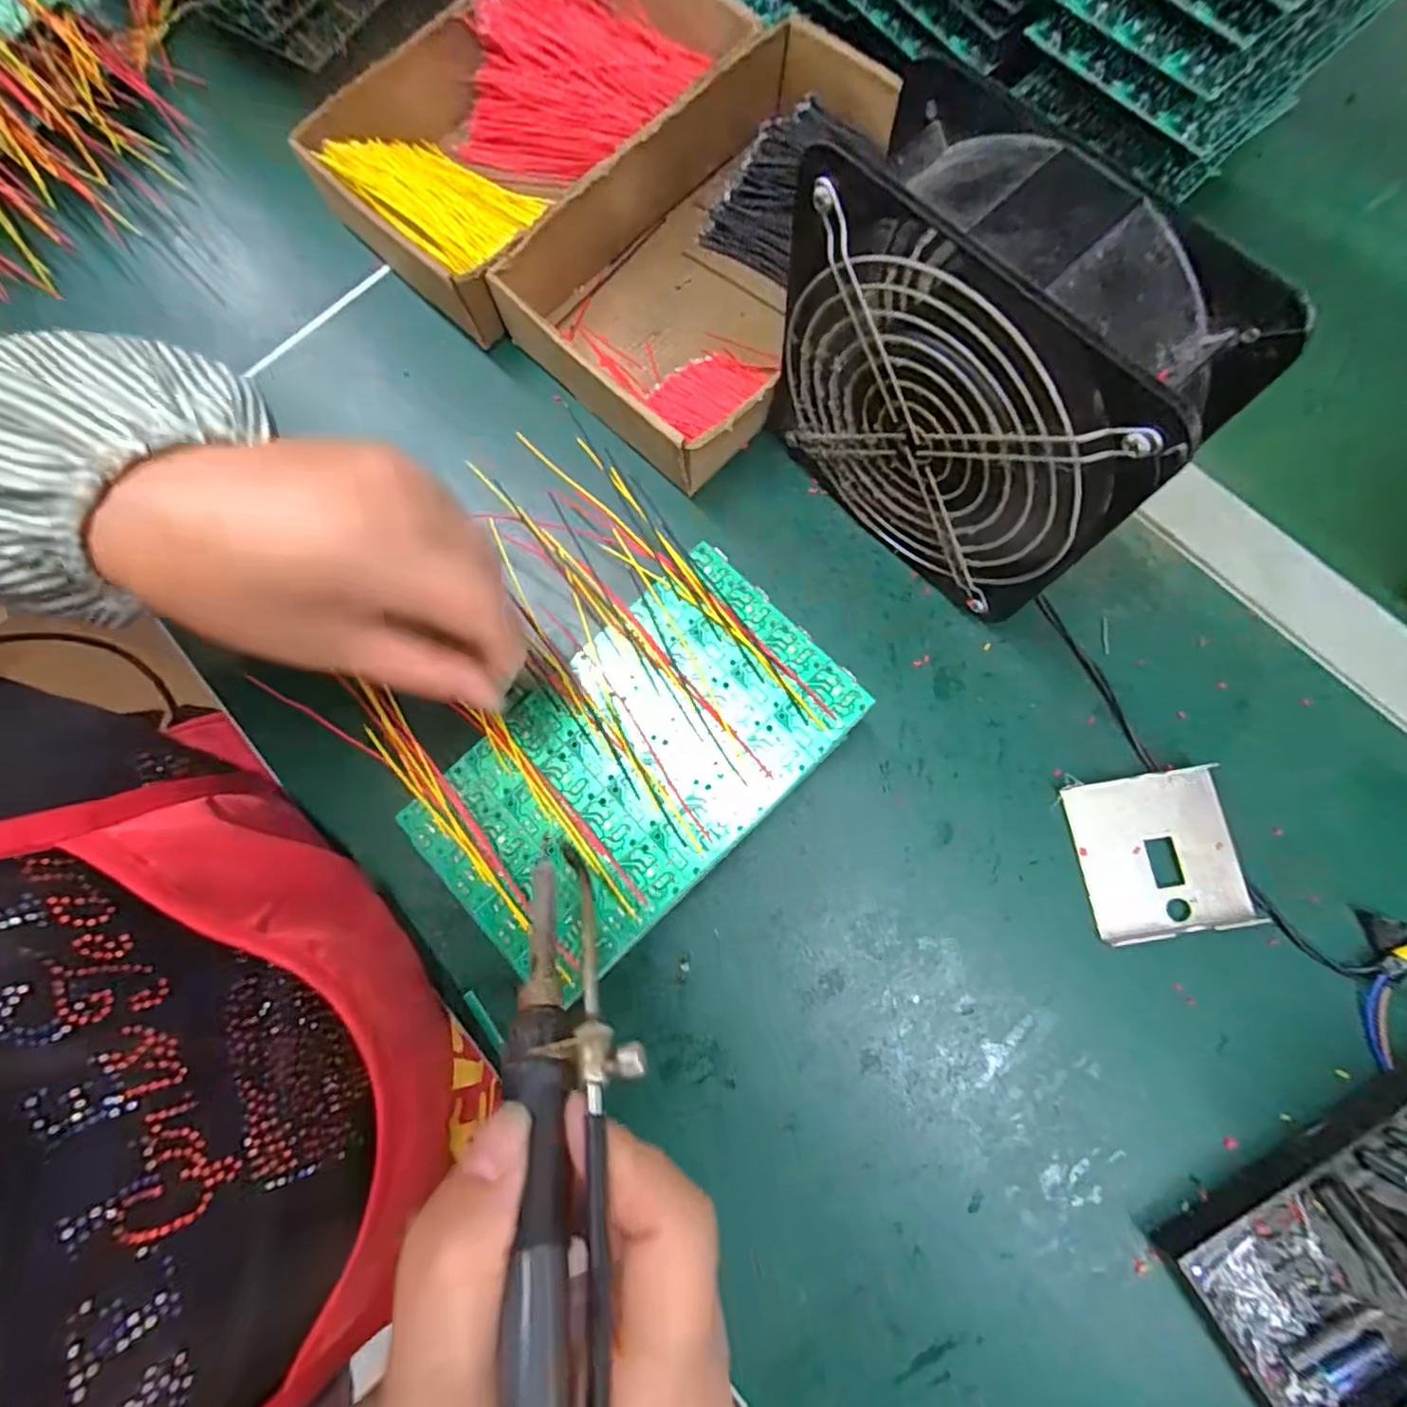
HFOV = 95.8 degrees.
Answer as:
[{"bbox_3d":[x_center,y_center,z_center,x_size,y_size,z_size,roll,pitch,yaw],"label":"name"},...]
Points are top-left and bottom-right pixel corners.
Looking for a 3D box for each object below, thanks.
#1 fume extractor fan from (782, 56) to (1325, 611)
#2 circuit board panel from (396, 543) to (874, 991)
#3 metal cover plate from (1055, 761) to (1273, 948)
[{"bbox_3d":[0.102,-0.118,0.254,0.056,0.153,0.144,-43,79,-7],"label":"fume extractor fan"},{"bbox_3d":[-0.029,0.025,0.263,0.173,0.007,0.102,-43,80,-8],"label":"circuit board panel"},{"bbox_3d":[0.201,0.067,0.281,0.064,0.010,0.069,-10,77,0],"label":"metal cover plate"}]

